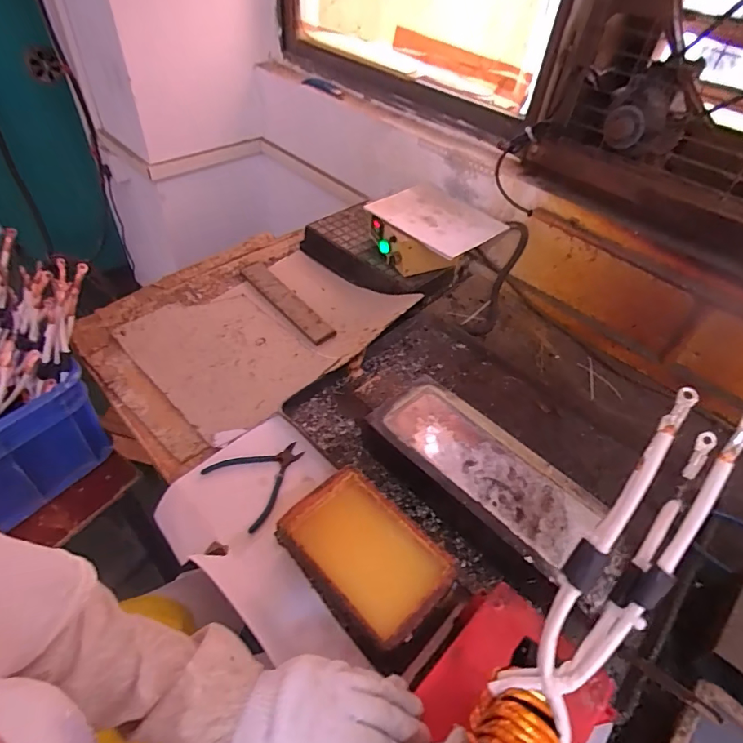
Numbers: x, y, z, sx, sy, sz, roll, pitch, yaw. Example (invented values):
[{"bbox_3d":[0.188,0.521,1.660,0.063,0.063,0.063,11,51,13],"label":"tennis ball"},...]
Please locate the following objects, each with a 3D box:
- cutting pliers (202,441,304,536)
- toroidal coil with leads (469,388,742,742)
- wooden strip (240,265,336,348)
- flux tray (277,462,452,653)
[{"bbox_3d":[-0.162,0.152,0.687,0.126,0.008,0.130,37,55,26],"label":"cutting pliers"},{"bbox_3d":[0.149,0.162,0.308,0.054,0.050,0.324,33,87,24],"label":"toroidal coil with leads"},{"bbox_3d":[-0.182,-0.150,0.988,0.054,0.012,0.292,-30,56,-28],"label":"wooden strip"},{"bbox_3d":[-0.010,0.232,0.587,0.138,0.064,0.208,-32,57,-31],"label":"flux tray"}]

